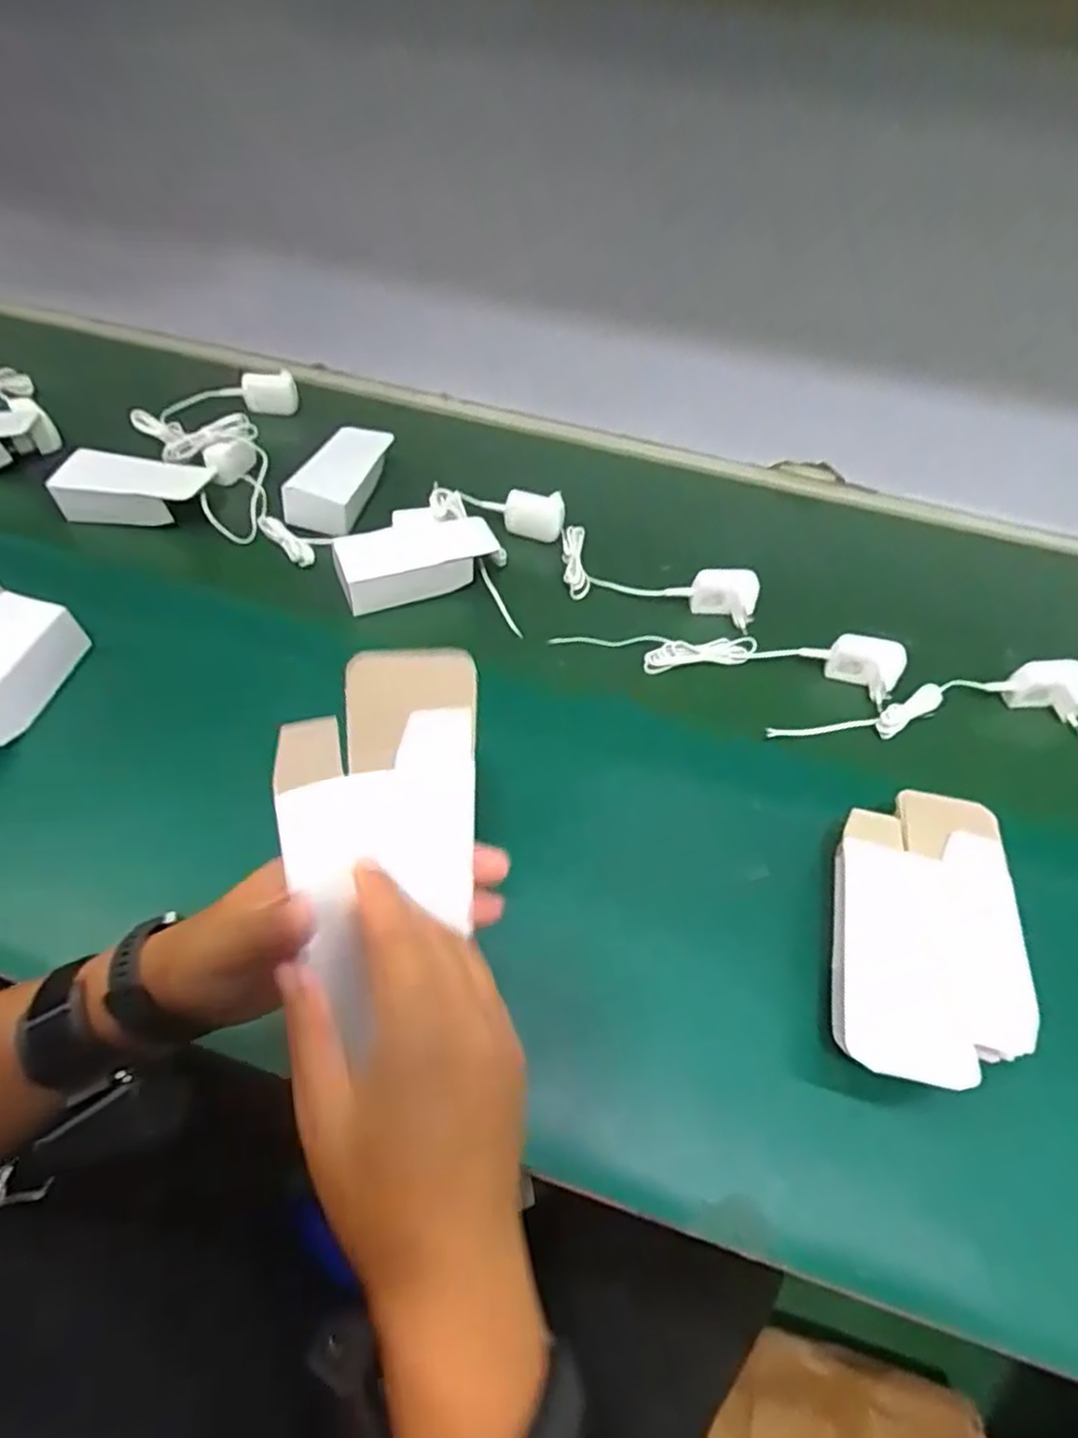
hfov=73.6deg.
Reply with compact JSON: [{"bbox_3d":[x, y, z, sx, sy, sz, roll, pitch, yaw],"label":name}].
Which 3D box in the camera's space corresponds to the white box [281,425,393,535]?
[{"bbox_3d":[-0.204,-0.249,0.745,0.073,0.044,0.142,10,51,5],"label":"white box"}]

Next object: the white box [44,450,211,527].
[{"bbox_3d":[-0.401,-0.226,0.714,0.128,0.045,0.072,3,51,-2],"label":"white box"}]

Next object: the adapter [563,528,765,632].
[{"bbox_3d":[0.106,-0.136,0.690,0.209,0.036,0.069,23,54,15],"label":"adapter"}]

